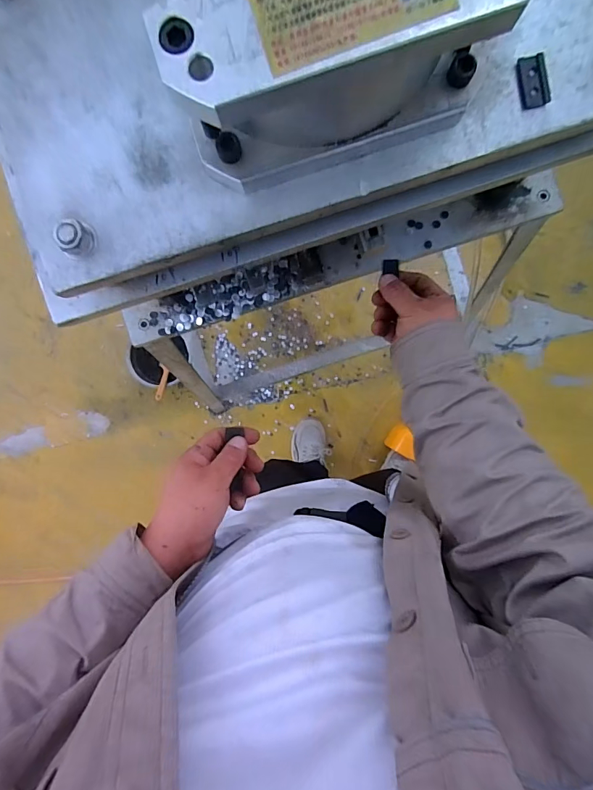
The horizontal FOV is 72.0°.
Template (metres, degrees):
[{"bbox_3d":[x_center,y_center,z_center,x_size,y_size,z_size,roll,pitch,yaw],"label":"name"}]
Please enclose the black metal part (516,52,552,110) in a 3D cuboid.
[{"bbox_3d":[0.179,-0.237,0.308,0.020,0.006,0.036,-13,91,2],"label":"black metal part"}]

